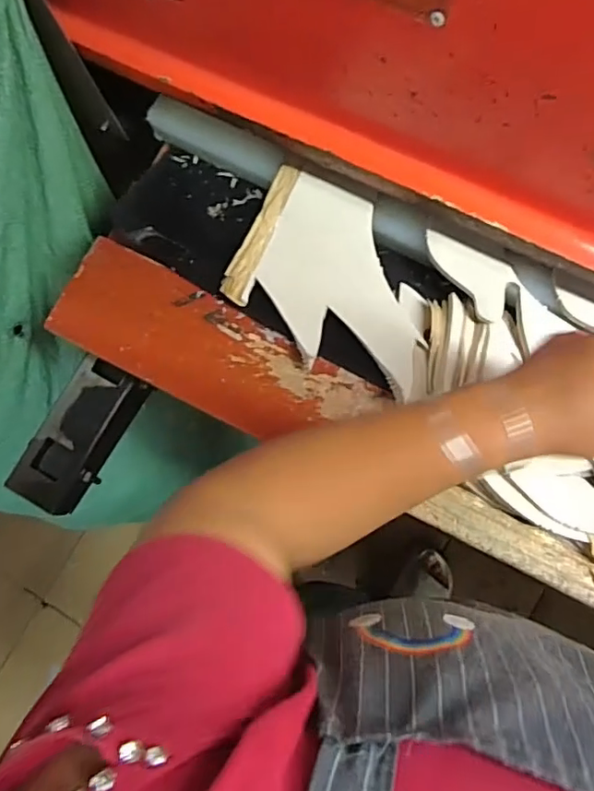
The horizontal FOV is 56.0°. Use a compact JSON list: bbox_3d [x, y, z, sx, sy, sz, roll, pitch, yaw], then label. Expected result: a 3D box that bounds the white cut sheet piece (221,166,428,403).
[{"bbox_3d":[0.041,-0.114,0.530,0.209,0.031,0.151,30,88,7],"label":"white cut sheet piece"}]

